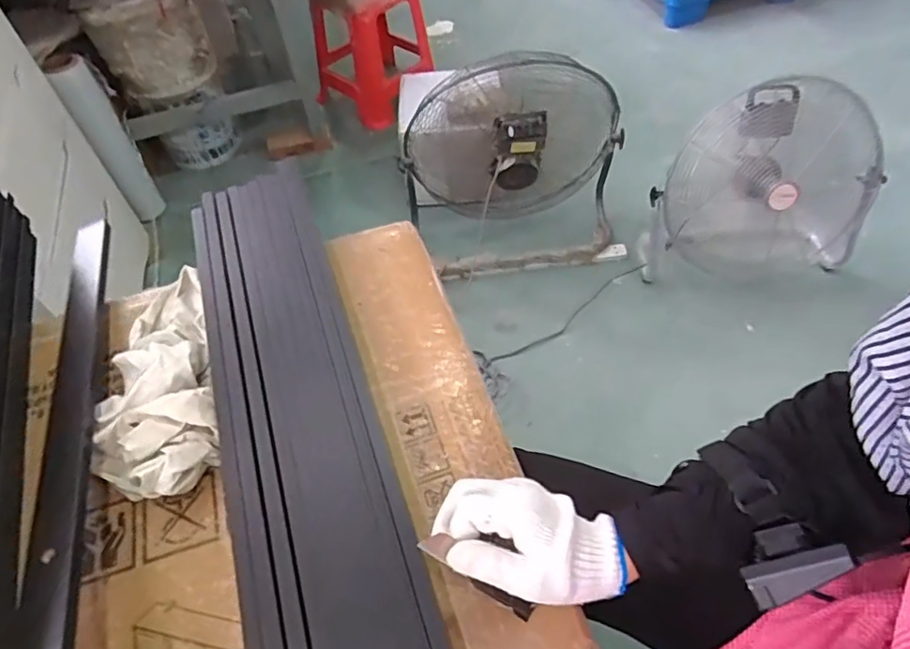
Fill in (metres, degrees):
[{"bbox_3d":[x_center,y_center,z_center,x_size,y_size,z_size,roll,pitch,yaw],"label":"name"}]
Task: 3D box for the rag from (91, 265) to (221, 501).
[{"bbox_3d":[-0.283,0.039,0.559,0.115,0.060,0.265,-12,52,-5],"label":"rag"}]

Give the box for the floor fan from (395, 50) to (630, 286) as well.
[{"bbox_3d":[0.157,-0.498,1.657,0.592,0.560,0.440,-6,52,0],"label":"floor fan"}]

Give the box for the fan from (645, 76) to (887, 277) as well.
[{"bbox_3d":[0.762,-0.313,1.471,0.491,0.502,0.227,10,54,12],"label":"fan"}]

